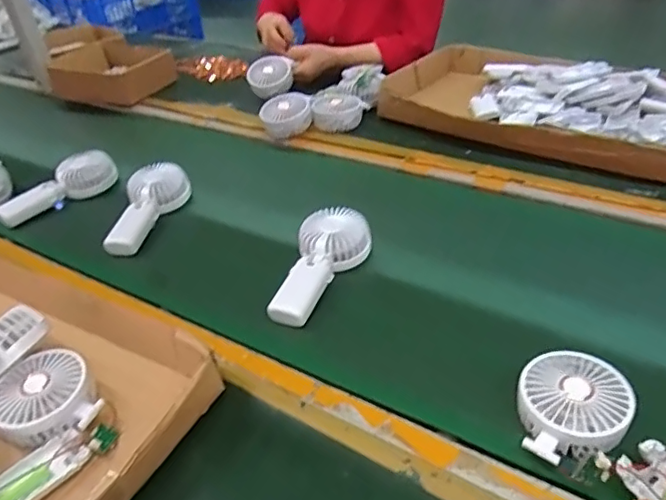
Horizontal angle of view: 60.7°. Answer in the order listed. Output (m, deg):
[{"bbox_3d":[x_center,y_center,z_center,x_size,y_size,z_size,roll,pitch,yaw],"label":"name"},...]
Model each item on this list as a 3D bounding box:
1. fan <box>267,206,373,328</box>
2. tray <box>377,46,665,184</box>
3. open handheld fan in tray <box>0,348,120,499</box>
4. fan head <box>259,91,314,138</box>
[{"bbox_3d":[-0.012,0.014,0.660,0.082,0.039,0.169,8,37,16],"label":"fan"},{"bbox_3d":[0.371,-0.261,0.993,0.527,0.080,0.359,22,43,31],"label":"tray"},{"bbox_3d":[-0.263,0.153,0.503,0.110,0.039,0.128,-24,40,-26],"label":"open handheld fan in tray"},{"bbox_3d":[-0.082,-0.237,1.012,0.094,0.059,0.074,-7,36,-5],"label":"fan head"}]

